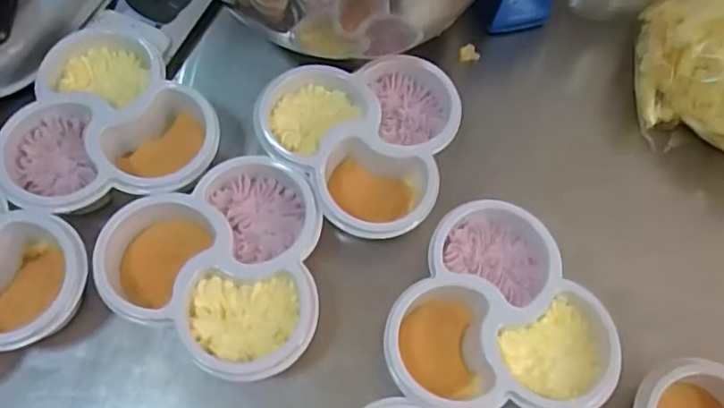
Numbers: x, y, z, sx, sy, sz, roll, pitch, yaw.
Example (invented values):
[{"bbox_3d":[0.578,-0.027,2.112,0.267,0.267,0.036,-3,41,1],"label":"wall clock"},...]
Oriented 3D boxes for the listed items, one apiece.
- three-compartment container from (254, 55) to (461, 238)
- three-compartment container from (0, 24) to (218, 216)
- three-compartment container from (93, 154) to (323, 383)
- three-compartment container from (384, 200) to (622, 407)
[{"bbox_3d":[0.000,-0.040,0.444,0.145,0.036,0.135,-4,67,-7],"label":"three-compartment container"},{"bbox_3d":[-0.167,-0.051,0.434,0.136,0.040,0.146,17,66,2],"label":"three-compartment container"},{"bbox_3d":[-0.085,0.032,0.405,0.138,0.045,0.133,2,66,-5],"label":"three-compartment container"},{"bbox_3d":[0.093,0.079,0.400,0.133,0.038,0.135,2,66,-5],"label":"three-compartment container"}]

